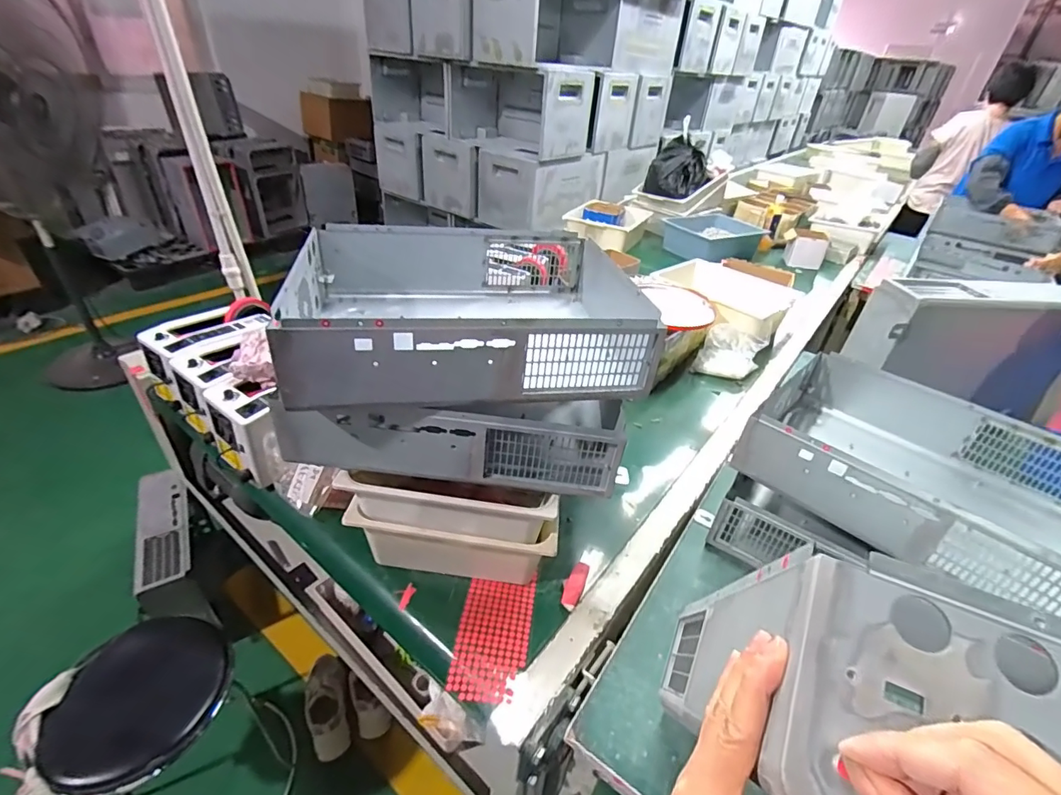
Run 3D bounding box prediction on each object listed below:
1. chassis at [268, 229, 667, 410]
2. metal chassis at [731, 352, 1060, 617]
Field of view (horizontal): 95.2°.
[{"bbox_3d":[-0.085,-0.131,0.672,0.429,0.118,0.344,-4,37,-13],"label":"chassis"},{"bbox_3d":[0.578,0.106,0.723,0.423,0.123,0.344,33,44,32],"label":"metal chassis"}]

